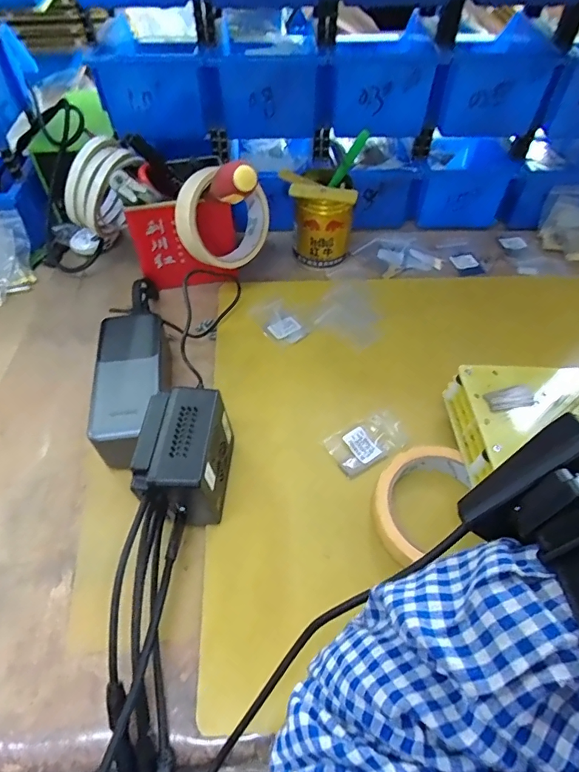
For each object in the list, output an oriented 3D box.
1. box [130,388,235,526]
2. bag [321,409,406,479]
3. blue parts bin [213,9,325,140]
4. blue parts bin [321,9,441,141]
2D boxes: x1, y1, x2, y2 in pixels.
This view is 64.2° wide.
[{"bbox_3d":[-0.074,0.055,0.339,0.052,0.076,0.080,3,53,2],"label":"box"},{"bbox_3d":[0.065,0.046,0.387,0.065,0.006,0.039,-26,57,-18],"label":"bag"},{"bbox_3d":[-0.022,-0.356,0.514,0.113,0.076,0.193,-1,53,0],"label":"blue parts bin"},{"bbox_3d":[0.096,-0.354,0.510,0.107,0.075,0.182,3,53,2],"label":"blue parts bin"}]

